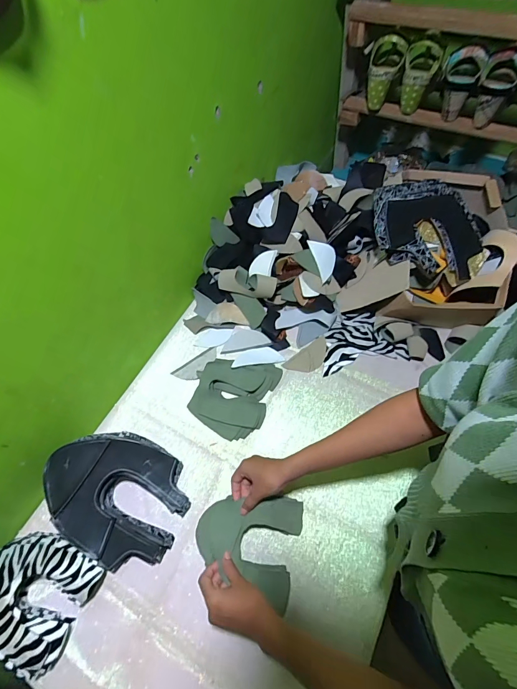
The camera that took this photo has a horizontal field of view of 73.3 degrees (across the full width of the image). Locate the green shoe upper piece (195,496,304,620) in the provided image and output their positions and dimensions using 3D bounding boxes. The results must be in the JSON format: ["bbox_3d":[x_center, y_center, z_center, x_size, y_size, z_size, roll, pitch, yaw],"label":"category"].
[{"bbox_3d":[-0.019,0.310,0.572,0.167,0.067,0.138,15,65,10],"label":"green shoe upper piece"}]

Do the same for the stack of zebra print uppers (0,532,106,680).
[{"bbox_3d":[-0.362,0.389,0.555,0.183,0.070,0.158,21,68,16],"label":"stack of zebra print uppers"}]

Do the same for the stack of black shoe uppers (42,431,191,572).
[{"bbox_3d":[-0.245,0.252,0.602,0.242,0.098,0.190,29,70,19],"label":"stack of black shoe uppers"}]

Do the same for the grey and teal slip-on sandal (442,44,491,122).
[{"bbox_3d":[0.458,-0.603,0.797,0.082,0.126,0.094,24,68,18],"label":"grey and teal slip-on sandal"}]

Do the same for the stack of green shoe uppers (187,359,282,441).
[{"bbox_3d":[-0.050,0.096,0.698,0.147,0.031,0.161,18,66,15],"label":"stack of green shoe uppers"}]

